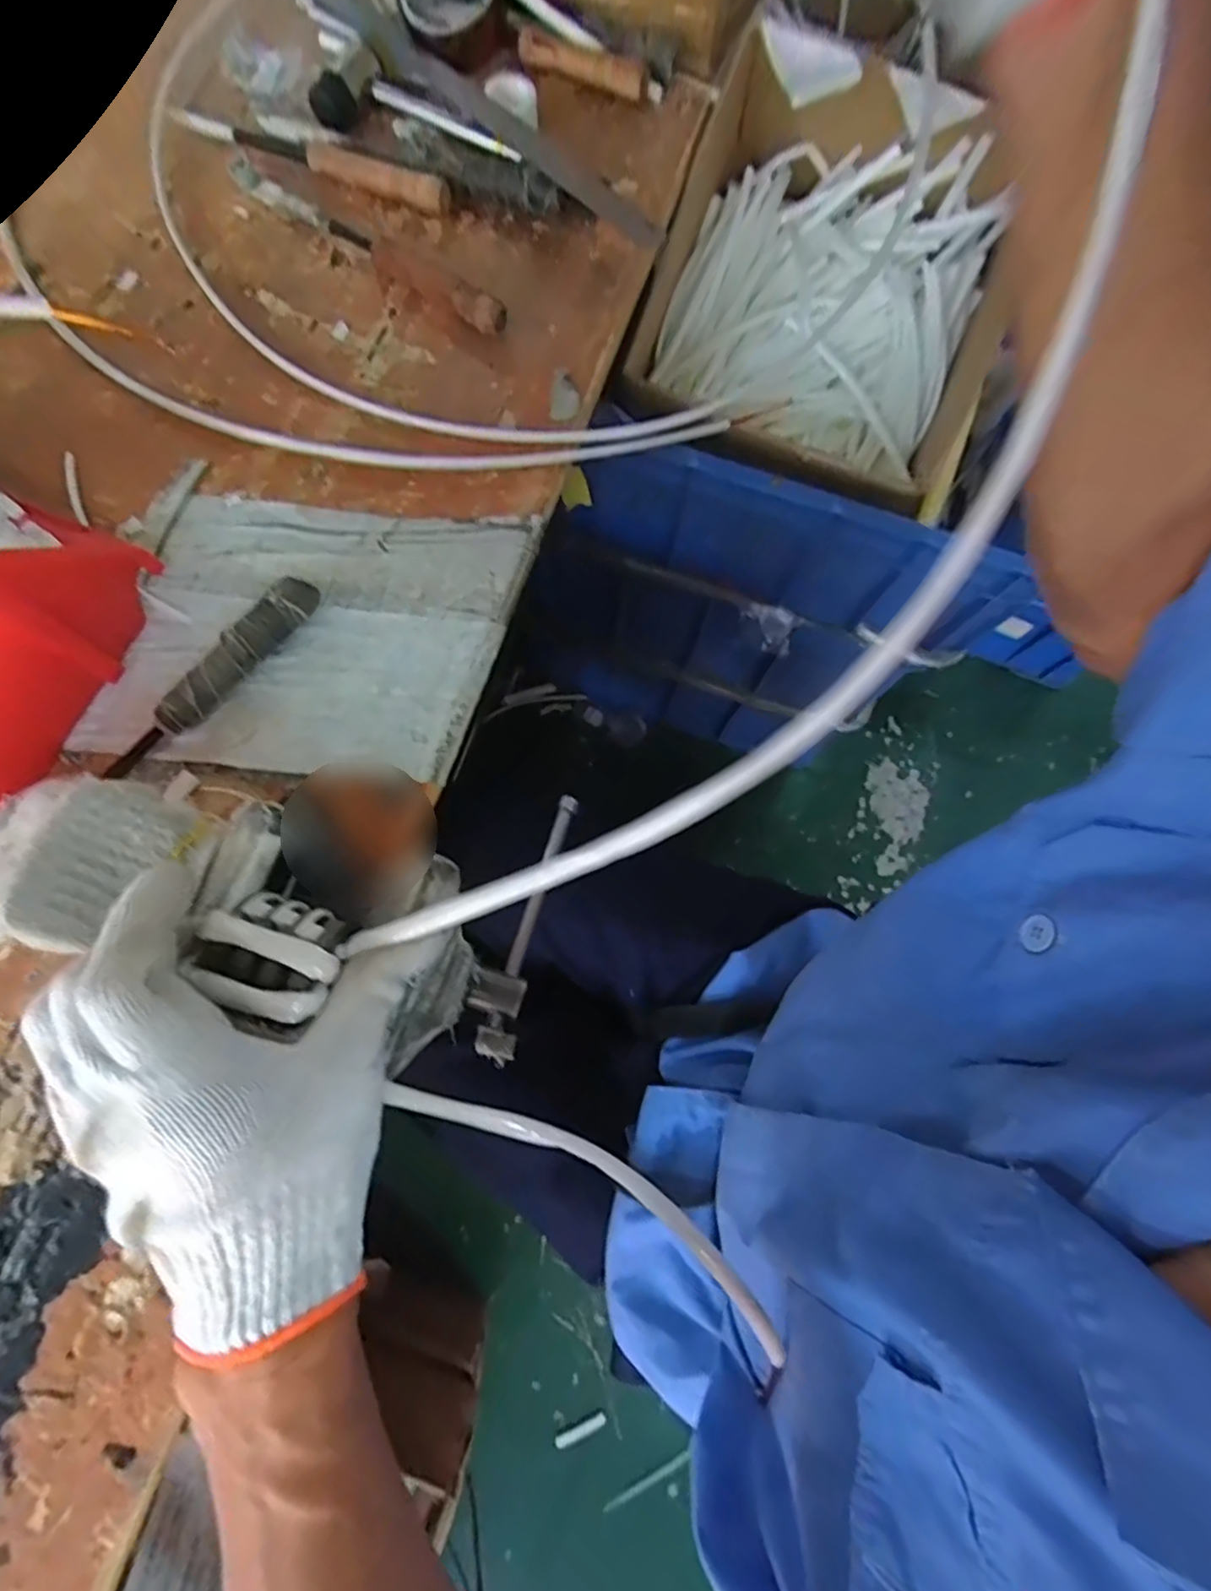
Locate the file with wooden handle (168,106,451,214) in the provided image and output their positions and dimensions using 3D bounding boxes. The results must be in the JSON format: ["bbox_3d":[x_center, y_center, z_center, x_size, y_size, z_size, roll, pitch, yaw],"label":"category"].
[{"bbox_3d":[-0.264,-0.572,0.569,0.268,0.022,0.024,21,75,4],"label":"file with wooden handle"}]

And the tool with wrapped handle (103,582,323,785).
[{"bbox_3d":[-0.254,-0.076,0.423,0.019,0.032,0.170,39,77,8],"label":"tool with wrapped handle"}]

